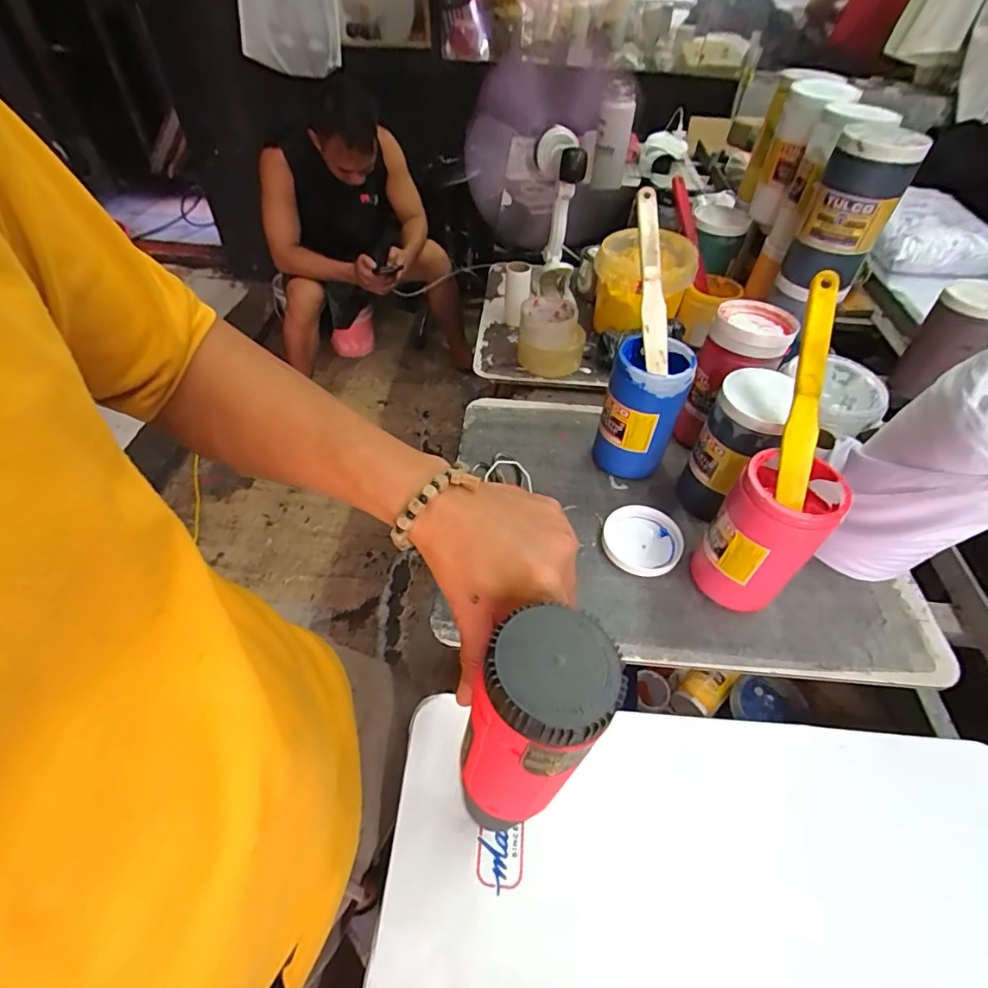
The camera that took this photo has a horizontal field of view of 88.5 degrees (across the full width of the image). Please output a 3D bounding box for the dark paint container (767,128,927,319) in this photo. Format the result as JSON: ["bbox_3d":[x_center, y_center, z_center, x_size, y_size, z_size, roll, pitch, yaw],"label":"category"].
[{"bbox_3d":[0.450,-0.346,0.664,0.093,0.208,0.080,26,53,18],"label":"dark paint container"}]

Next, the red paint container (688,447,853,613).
[{"bbox_3d":[0.279,0.045,0.533,0.094,0.169,0.096,34,56,24],"label":"red paint container"}]

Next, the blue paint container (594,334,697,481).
[{"bbox_3d":[0.188,-0.105,0.659,0.092,0.165,0.095,15,50,10],"label":"blue paint container"}]

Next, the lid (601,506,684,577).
[{"bbox_3d":[0.180,0.057,0.619,0.093,0.011,0.098,1,49,-1],"label":"lid"}]

